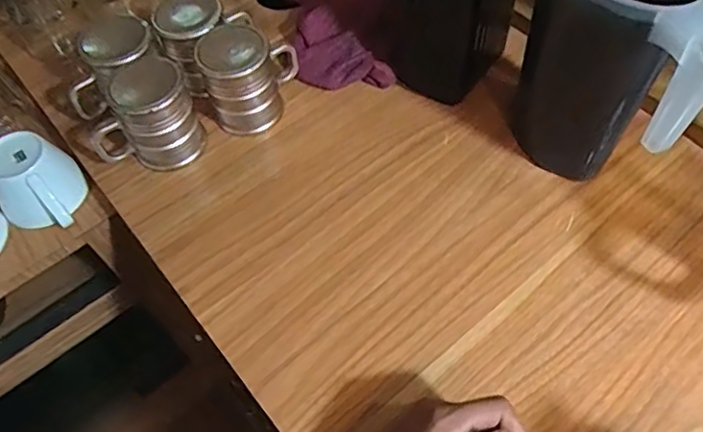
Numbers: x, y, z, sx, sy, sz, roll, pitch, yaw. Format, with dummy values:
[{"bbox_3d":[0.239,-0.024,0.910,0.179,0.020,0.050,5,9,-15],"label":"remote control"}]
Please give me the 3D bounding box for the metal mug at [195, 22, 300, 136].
[{"bbox_3d":[-0.100,-0.142,0.597,0.092,0.097,0.069,-11,57,-4],"label":"metal mug"}]

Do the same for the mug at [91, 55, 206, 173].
[{"bbox_3d":[-0.208,-0.099,0.572,0.104,0.095,0.081,-28,60,-15],"label":"mug"}]

